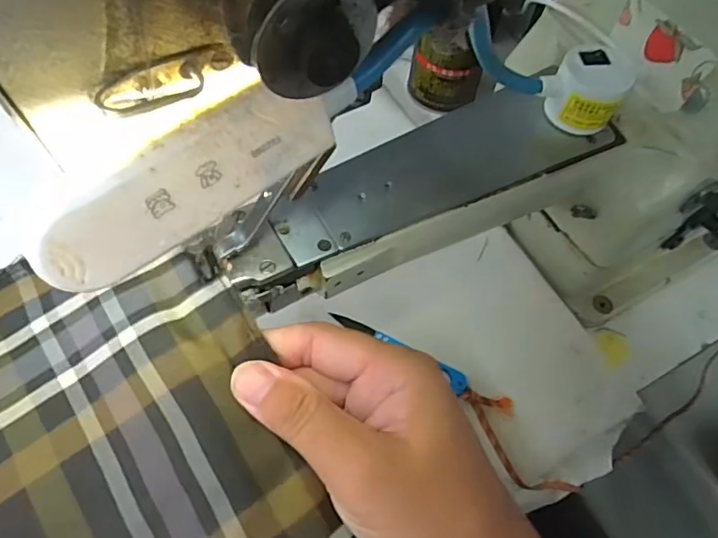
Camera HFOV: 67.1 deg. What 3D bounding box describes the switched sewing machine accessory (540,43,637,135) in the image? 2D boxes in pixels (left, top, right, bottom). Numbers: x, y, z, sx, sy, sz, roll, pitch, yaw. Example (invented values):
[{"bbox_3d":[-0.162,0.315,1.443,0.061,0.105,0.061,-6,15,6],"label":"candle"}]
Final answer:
[{"bbox_3d":[0.120,-0.094,0.285,0.036,0.031,0.033,1,60,-2],"label":"switched sewing machine accessory"}]

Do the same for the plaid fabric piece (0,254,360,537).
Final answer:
[{"bbox_3d":[-0.087,0.075,0.209,0.122,0.029,0.191,-26,64,-16],"label":"plaid fabric piece"}]

